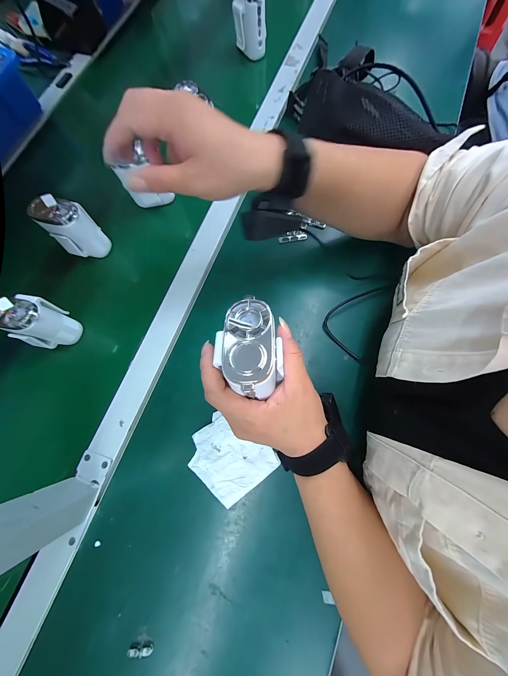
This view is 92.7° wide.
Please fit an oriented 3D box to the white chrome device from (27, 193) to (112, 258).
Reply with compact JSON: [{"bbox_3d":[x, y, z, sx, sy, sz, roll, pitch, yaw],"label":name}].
[{"bbox_3d":[-0.260,-0.159,0.348,0.053,0.086,0.057,0,76,1],"label":"white chrome device"}]

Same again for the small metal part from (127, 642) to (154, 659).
[{"bbox_3d":[-0.118,0.325,0.251,0.028,0.006,0.008,-16,76,-3],"label":"small metal part"}]

